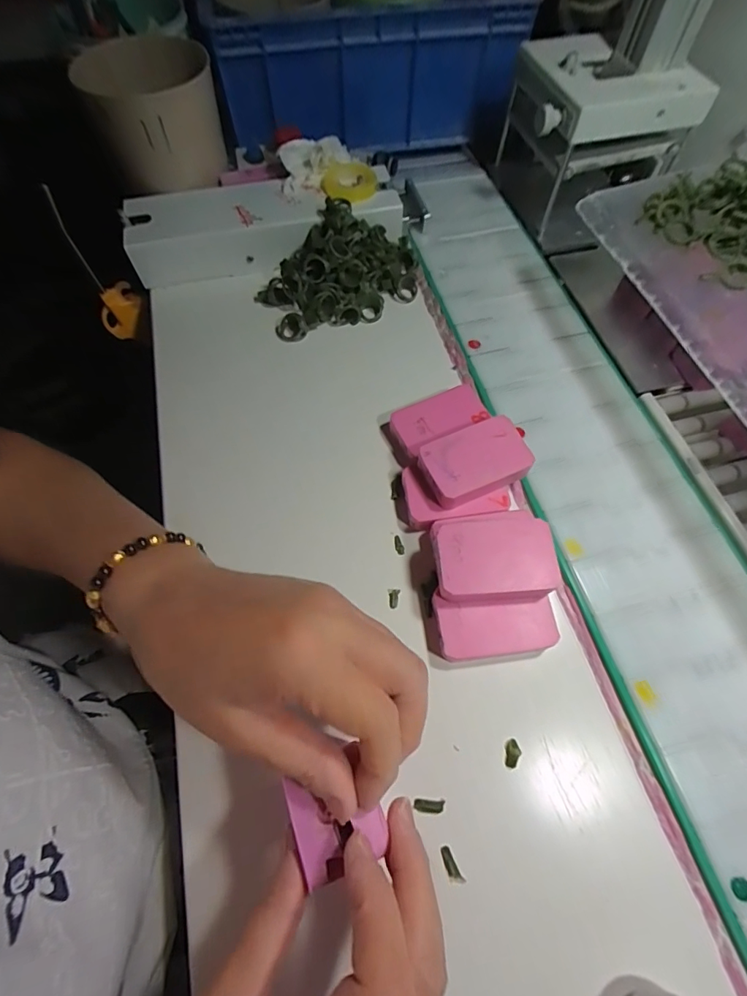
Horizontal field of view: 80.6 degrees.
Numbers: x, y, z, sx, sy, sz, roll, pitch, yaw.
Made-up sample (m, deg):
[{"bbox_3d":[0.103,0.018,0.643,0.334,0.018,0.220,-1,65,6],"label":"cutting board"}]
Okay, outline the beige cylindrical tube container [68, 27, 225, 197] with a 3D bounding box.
[{"bbox_3d":[-0.189,-0.345,0.405,0.092,0.083,0.100,8,65,4],"label":"beige cylindrical tube container"}]

